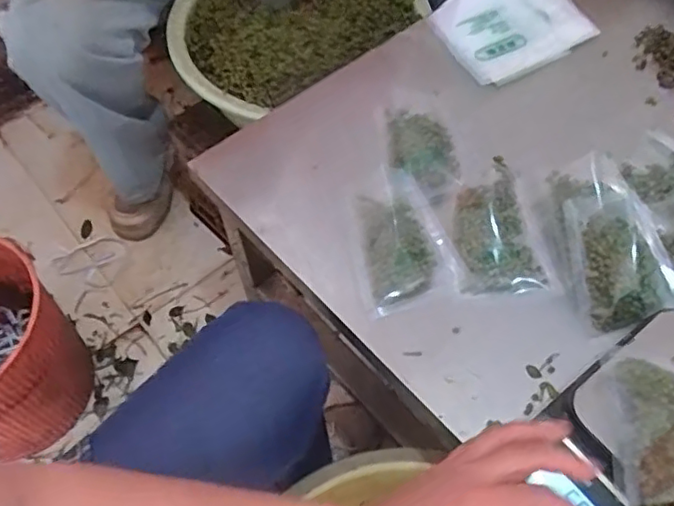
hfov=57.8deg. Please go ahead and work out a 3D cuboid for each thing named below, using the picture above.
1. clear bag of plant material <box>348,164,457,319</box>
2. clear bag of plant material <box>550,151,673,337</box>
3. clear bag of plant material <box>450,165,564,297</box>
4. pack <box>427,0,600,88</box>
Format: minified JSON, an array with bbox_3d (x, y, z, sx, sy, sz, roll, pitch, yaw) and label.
[{"bbox_3d":[0.062,-0.015,0.577,0.087,0.033,0.141,-7,59,-4],"label":"clear bag of plant material"},{"bbox_3d":[0.257,-0.020,0.572,0.090,0.031,0.173,-2,59,-1],"label":"clear bag of plant material"},{"bbox_3d":[0.155,-0.021,0.589,0.089,0.019,0.129,-4,59,-2],"label":"clear bag of plant material"},{"bbox_3d":[0.218,-0.293,0.764,0.217,0.022,0.159,-30,63,-16],"label":"pack"}]

